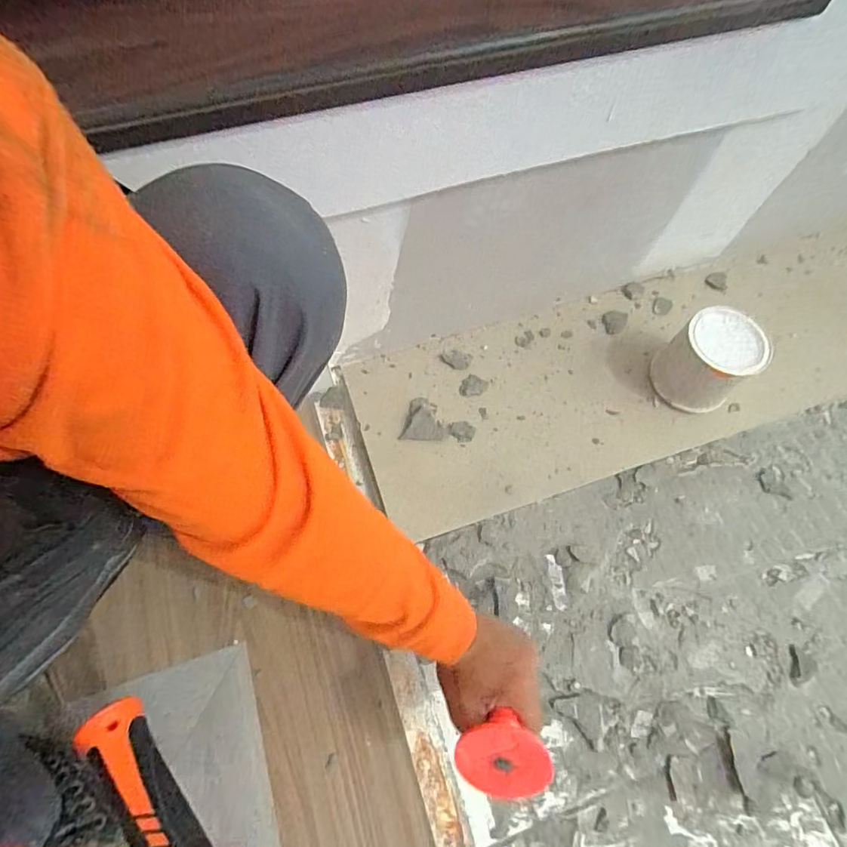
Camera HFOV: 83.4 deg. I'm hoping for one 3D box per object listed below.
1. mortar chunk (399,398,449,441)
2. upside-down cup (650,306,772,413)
[{"bbox_3d":[0.003,-0.007,0.665,0.063,0.011,0.062,5,67,0],"label":"mortar chunk"},{"bbox_3d":[0.386,-0.083,0.654,0.101,0.111,0.104,1,67,-1],"label":"upside-down cup"}]

